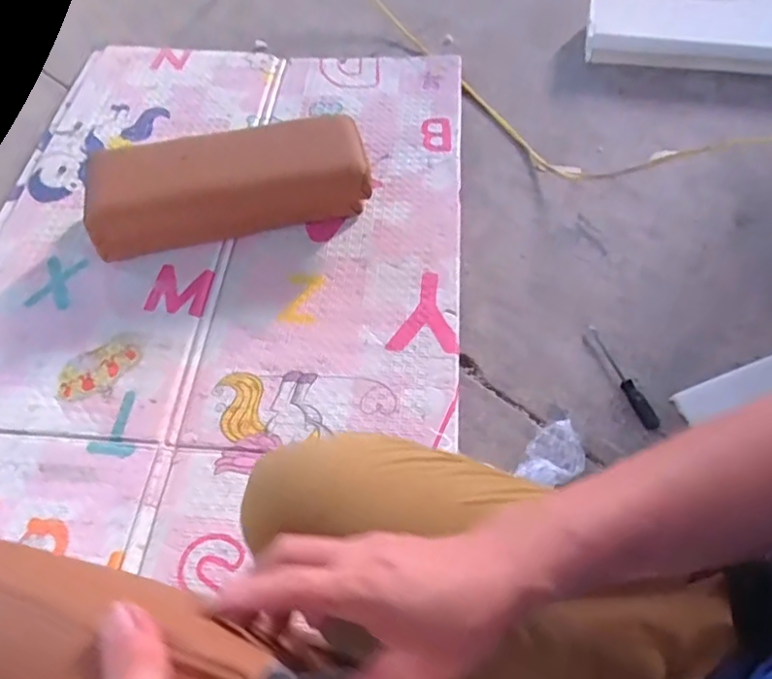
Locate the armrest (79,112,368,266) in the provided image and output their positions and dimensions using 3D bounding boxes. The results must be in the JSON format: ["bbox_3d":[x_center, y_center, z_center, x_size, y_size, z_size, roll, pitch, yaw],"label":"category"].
[{"bbox_3d":[-0.253,-0.244,0.919,0.436,0.144,0.109,-13,61,-8],"label":"armrest"}]

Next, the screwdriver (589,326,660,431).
[{"bbox_3d":[0.334,0.050,0.807,0.022,0.018,0.173,-15,61,-9],"label":"screwdriver"}]

